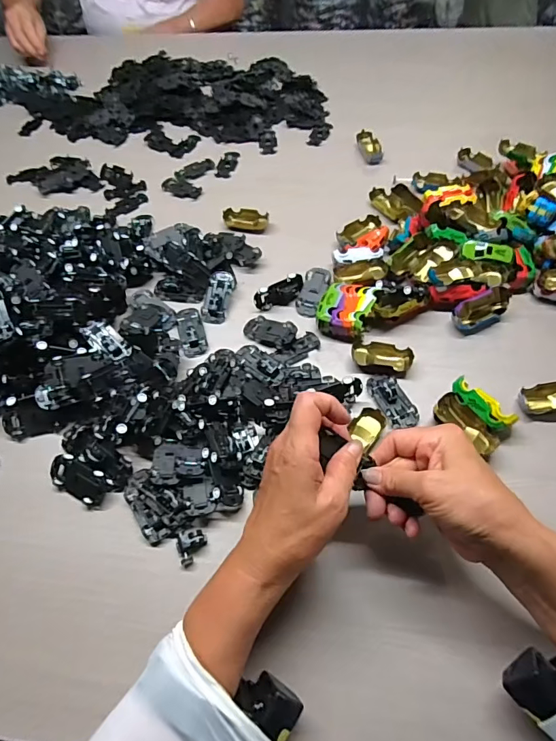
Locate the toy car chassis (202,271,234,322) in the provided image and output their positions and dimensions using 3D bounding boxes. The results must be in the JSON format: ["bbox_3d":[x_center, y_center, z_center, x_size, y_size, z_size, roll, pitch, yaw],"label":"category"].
[{"bbox_3d":[-0.073,-0.090,0.528,0.029,0.012,0.069,8,72,9],"label":"toy car chassis"}]

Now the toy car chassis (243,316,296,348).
[{"bbox_3d":[-0.010,-0.046,0.500,0.061,0.015,0.032,22,63,17],"label":"toy car chassis"}]

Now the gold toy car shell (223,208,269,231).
[{"bbox_3d":[-0.046,-0.211,0.609,0.061,0.014,0.034,11,60,11],"label":"gold toy car shell"}]

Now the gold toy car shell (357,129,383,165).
[{"bbox_3d":[0.146,-0.352,0.686,0.032,0.020,0.064,-10,59,-1],"label":"gold toy car shell"}]

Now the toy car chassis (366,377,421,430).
[{"bbox_3d":[0.118,0.029,0.446,0.031,0.011,0.061,-22,60,-9],"label":"toy car chassis"}]

